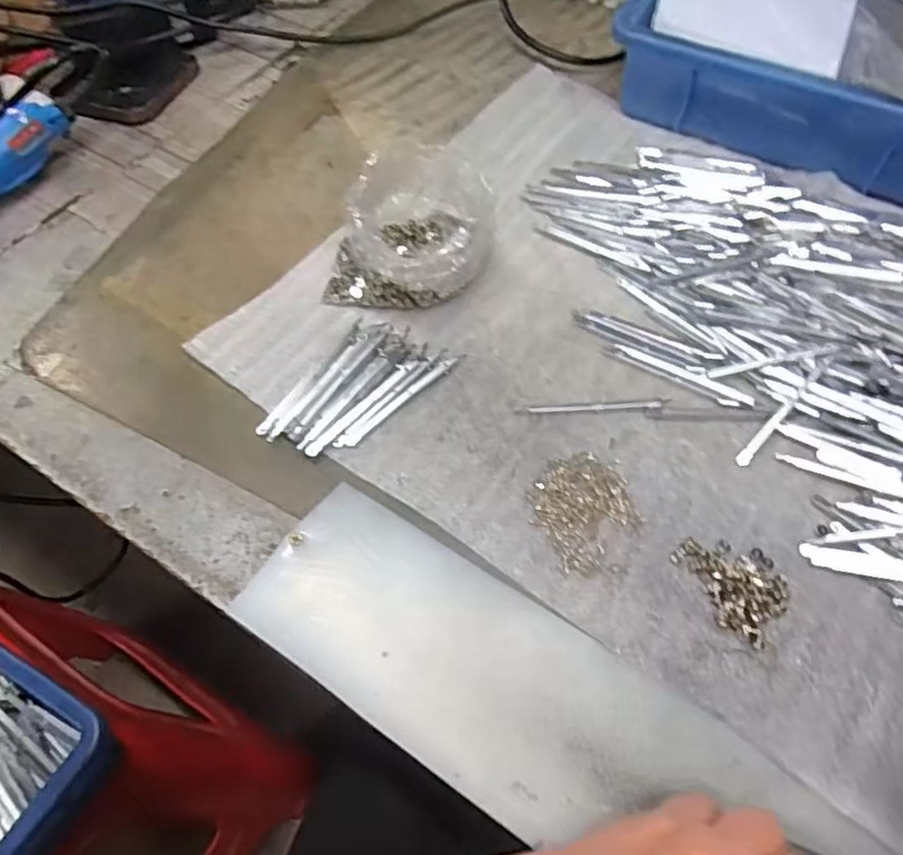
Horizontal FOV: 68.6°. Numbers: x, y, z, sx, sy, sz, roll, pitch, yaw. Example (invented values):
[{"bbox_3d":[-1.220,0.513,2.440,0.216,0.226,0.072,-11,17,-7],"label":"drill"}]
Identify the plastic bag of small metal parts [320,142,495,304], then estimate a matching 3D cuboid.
[{"bbox_3d":[-0.029,-0.132,0.446,0.106,0.071,0.088,8,61,7],"label":"plastic bag of small metal parts"}]

